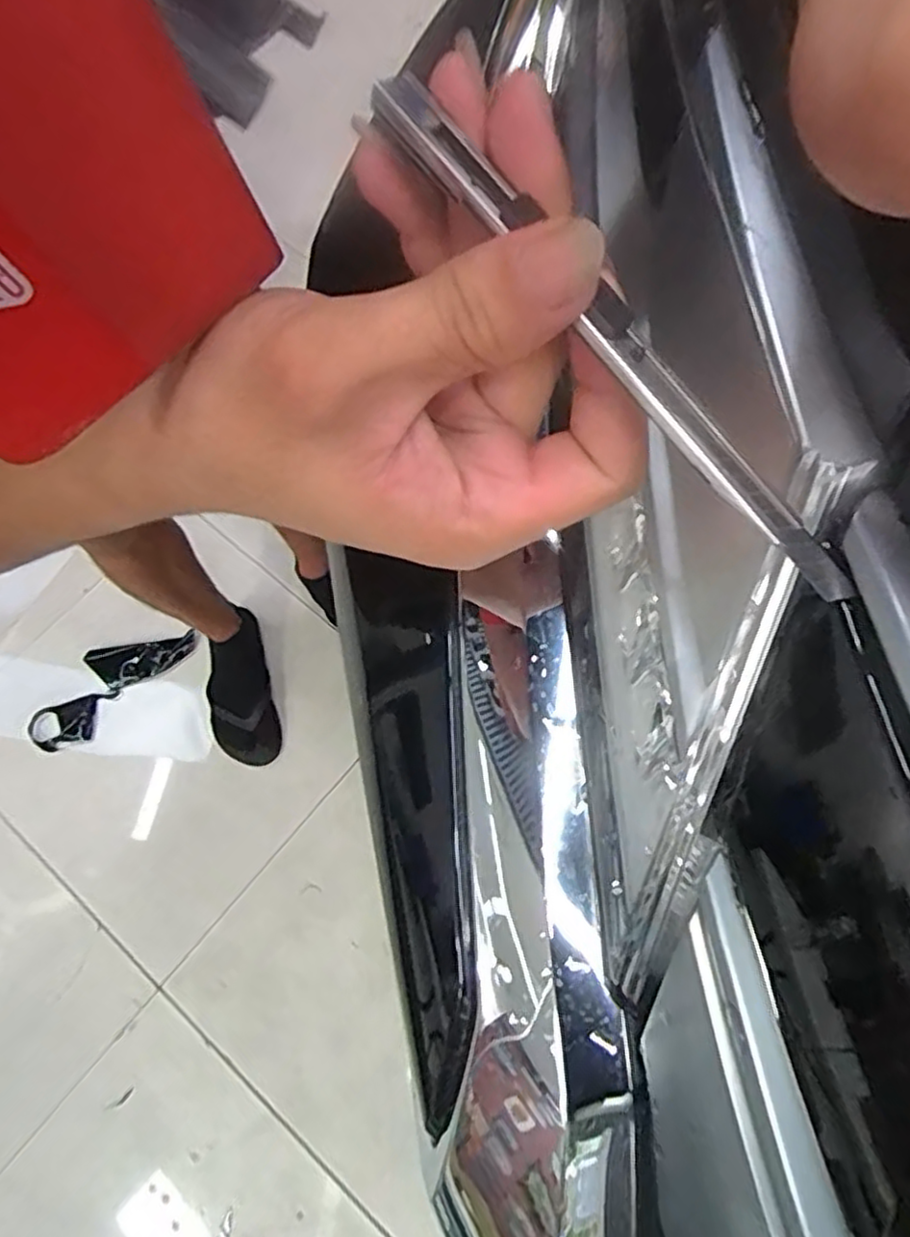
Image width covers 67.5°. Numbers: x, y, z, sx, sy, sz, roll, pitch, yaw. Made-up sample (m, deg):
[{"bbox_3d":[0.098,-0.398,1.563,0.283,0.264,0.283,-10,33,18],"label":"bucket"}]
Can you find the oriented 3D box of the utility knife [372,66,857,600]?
[{"bbox_3d":[0.035,-0.061,0.148,0.012,0.004,0.147,-42,90,-10],"label":"utility knife"}]

